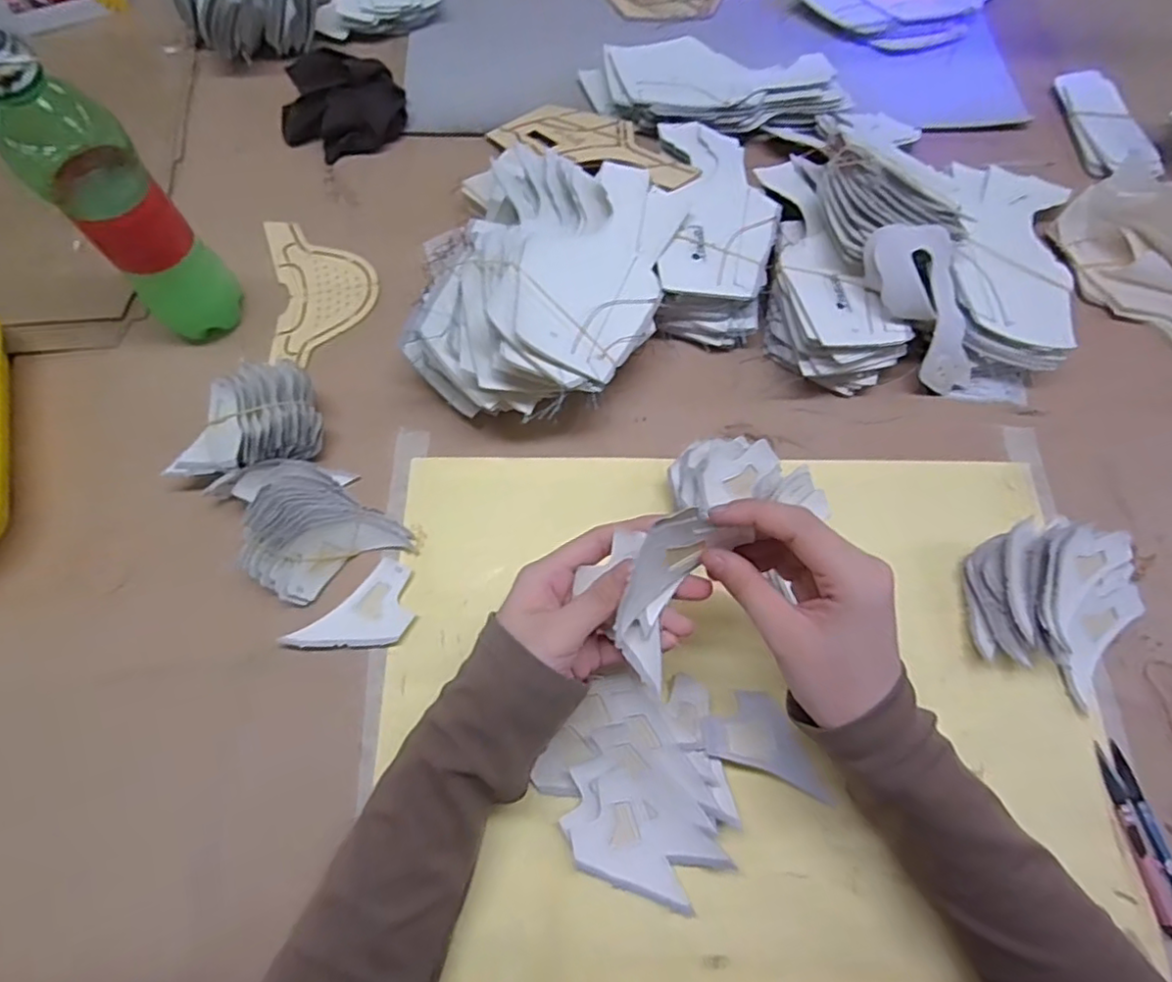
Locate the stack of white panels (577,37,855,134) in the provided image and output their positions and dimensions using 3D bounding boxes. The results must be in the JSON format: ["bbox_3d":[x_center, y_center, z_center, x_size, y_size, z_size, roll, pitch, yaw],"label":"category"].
[{"bbox_3d":[0.119,-0.363,0.566,0.226,0.026,0.107,-7,69,-4],"label":"stack of white panels"}]

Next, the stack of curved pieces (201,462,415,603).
[{"bbox_3d":[-0.177,0.015,0.407,0.091,0.044,0.089,-29,72,-11],"label":"stack of curved pieces"}]

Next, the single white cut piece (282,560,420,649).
[{"bbox_3d":[-0.141,0.082,0.397,0.079,0.013,0.045,-41,75,-15],"label":"single white cut piece"}]

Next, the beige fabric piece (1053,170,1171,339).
[{"bbox_3d":[0.452,-0.162,0.480,0.084,0.054,0.196,-27,72,-11],"label":"beige fabric piece"}]

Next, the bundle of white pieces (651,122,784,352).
[{"bbox_3d":[0.101,-0.210,0.492,0.085,0.052,0.198,5,69,1],"label":"bundle of white pieces"}]

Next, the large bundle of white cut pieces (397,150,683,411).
[{"bbox_3d":[-0.032,-0.153,0.447,0.170,0.094,0.220,16,69,5],"label":"large bundle of white cut pieces"}]

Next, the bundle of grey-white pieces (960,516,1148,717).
[{"bbox_3d":[0.299,0.068,0.393,0.103,0.051,0.098,0,69,-1],"label":"bundle of grey-white pieces"}]

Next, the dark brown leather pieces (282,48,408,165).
[{"bbox_3d":[-0.215,-0.337,0.547,0.109,0.042,0.084,-8,69,-4],"label":"dark brown leather pieces"}]

